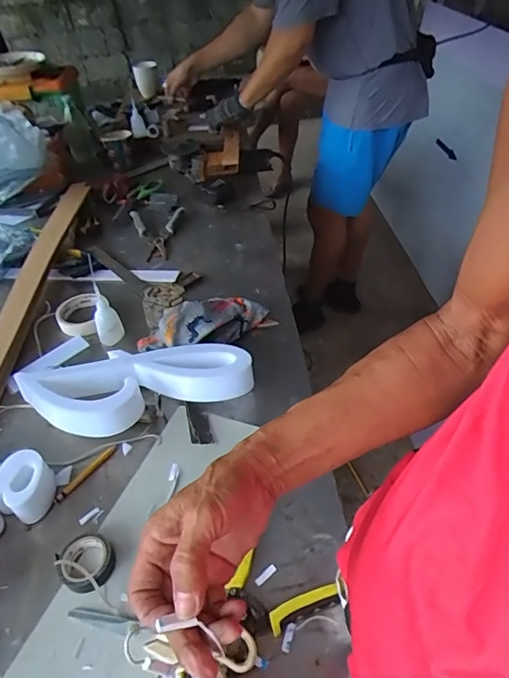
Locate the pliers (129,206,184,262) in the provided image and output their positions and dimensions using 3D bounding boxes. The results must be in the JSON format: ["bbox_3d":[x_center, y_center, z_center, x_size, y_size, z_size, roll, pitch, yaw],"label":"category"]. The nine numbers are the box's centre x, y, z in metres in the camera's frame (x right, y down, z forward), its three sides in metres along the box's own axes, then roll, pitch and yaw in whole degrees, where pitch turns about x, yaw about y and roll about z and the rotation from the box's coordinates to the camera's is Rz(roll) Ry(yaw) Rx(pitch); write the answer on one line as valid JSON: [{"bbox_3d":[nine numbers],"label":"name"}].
[{"bbox_3d":[-0.195,-0.239,1.028,0.119,0.015,0.204,-15,44,-13],"label":"pliers"}]

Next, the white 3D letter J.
[{"bbox_3d":[-0.190,0.062,0.669,0.361,0.066,0.184,10,44,14],"label":"white 3D letter J"}]

